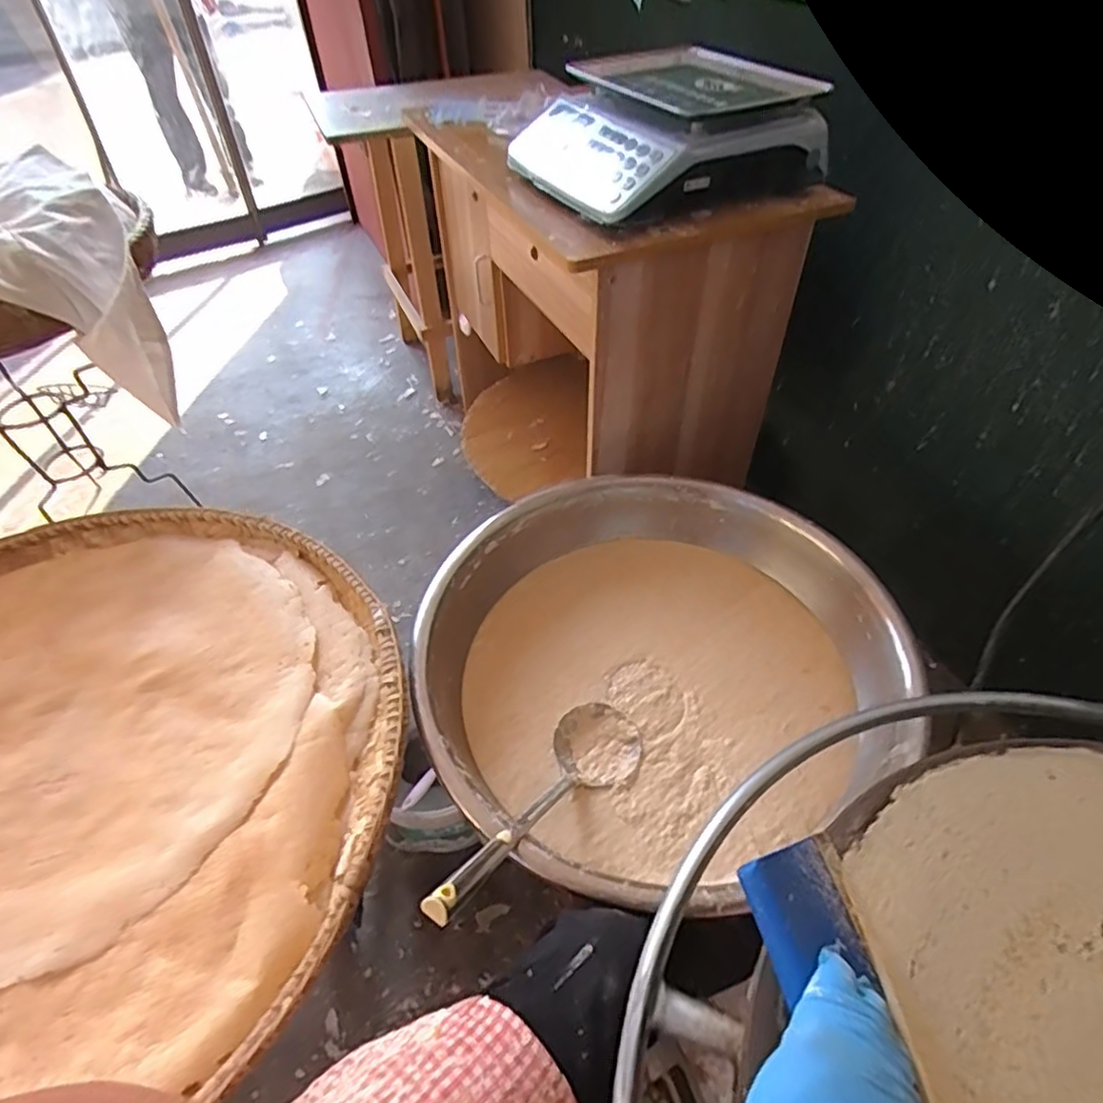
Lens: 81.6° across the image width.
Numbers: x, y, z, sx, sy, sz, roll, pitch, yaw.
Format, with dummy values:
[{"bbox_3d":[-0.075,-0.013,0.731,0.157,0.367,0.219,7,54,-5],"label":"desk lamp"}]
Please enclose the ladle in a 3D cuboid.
[{"bbox_3d":[-0.014,0.260,0.684,0.107,0.069,0.377,27,18,25],"label":"ladle"}]

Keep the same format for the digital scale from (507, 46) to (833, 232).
[{"bbox_3d":[0.154,-0.566,0.868,0.328,0.110,0.320,-29,53,-22],"label":"digital scale"}]

